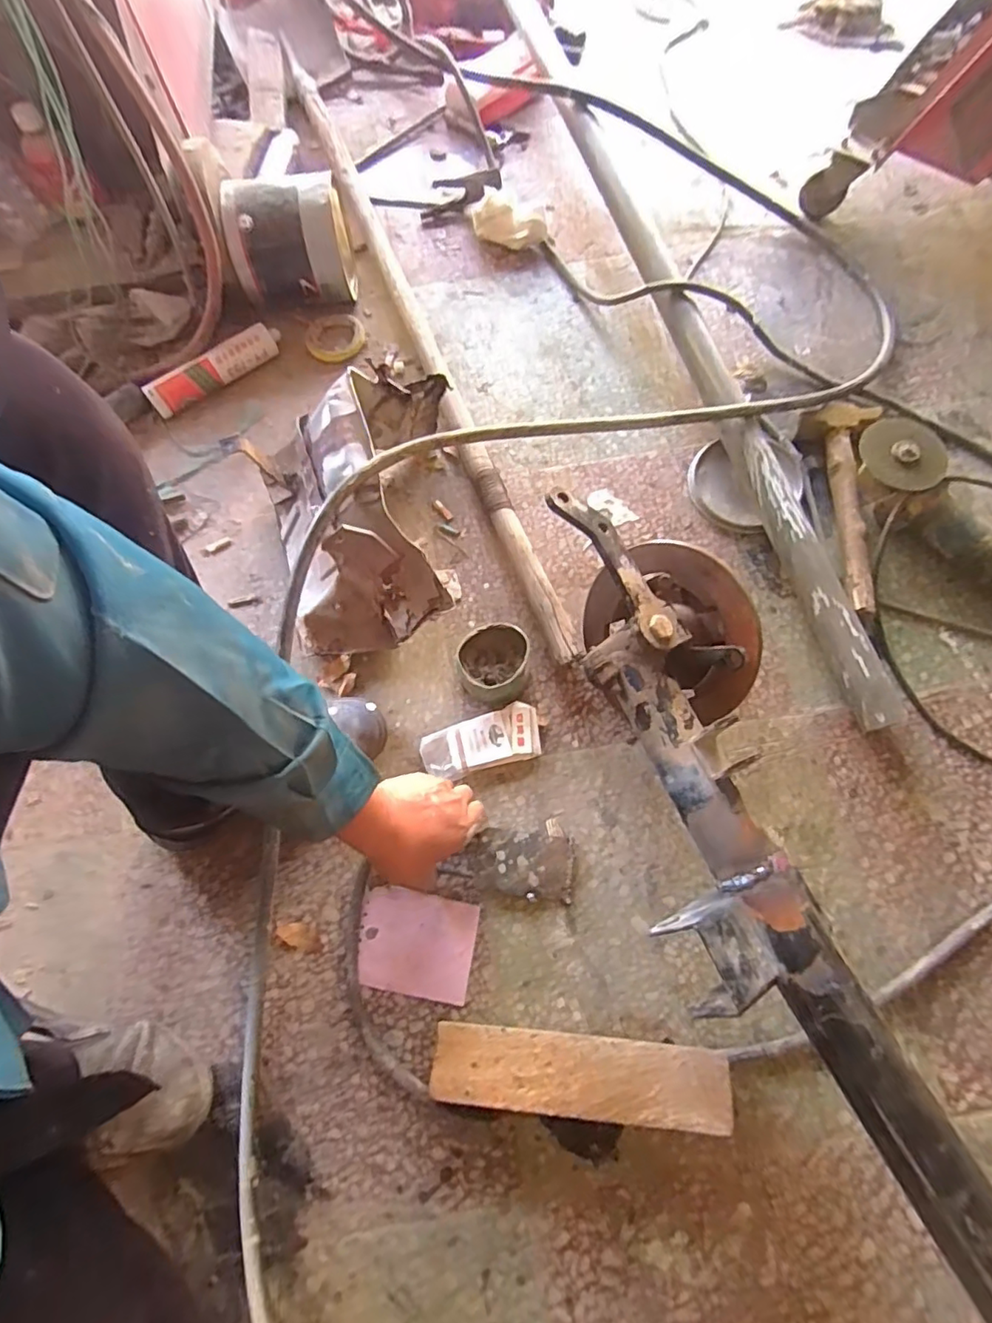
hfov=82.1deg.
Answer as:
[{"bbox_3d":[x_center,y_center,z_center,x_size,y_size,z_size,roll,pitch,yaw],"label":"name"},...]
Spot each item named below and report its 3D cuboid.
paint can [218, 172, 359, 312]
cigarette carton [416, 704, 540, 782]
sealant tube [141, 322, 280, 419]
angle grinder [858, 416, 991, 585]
[{"bbox_3d":[-0.315,-0.640,0.875,0.160,0.143,0.160,-1,70,3],"label":"paint can"},{"bbox_3d":[-0.018,0.095,0.666,0.137,0.020,0.061,-14,69,-4],"label":"cigarette carton"},{"bbox_3d":[-0.423,-0.445,0.861,0.214,0.041,0.038,-37,73,-12],"label":"sealant tube"},{"bbox_3d":[0.575,-0.161,0.694,0.088,0.089,0.331,-40,73,-13],"label":"angle grinder"}]

